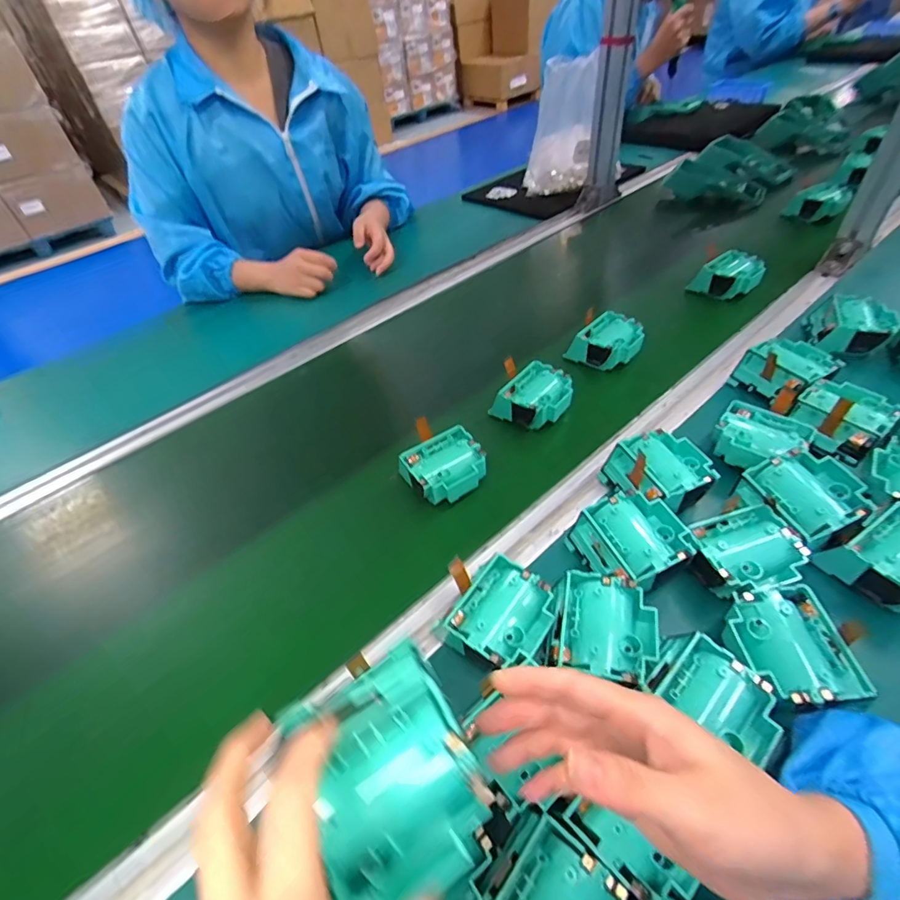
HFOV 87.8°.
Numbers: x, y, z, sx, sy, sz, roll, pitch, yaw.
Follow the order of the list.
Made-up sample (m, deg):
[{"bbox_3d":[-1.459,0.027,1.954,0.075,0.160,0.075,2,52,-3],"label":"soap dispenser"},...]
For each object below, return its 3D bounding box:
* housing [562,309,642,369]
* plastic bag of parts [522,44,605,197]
[{"bbox_3d":[0.202,-0.137,0.596,0.075,0.038,0.078,-37,53,-26],"label":"housing"},{"bbox_3d":[0.222,-0.640,0.942,0.145,0.225,0.052,10,48,16],"label":"plastic bag of parts"}]

